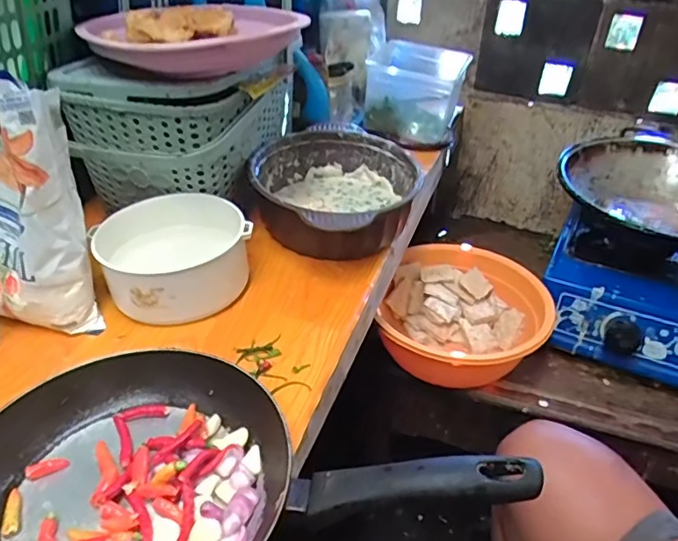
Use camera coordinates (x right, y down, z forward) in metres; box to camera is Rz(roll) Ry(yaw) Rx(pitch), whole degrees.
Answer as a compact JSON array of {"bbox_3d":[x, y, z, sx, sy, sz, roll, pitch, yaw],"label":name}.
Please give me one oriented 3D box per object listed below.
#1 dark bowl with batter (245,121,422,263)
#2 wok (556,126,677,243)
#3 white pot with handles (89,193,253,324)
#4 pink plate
[{"bbox_3d":[-0.006,-0.096,0.687,0.204,0.088,0.210,0,35,0],"label":"dark bowl with batter"},{"bbox_3d":[0.520,-0.122,0.873,0.307,0.085,0.296,-26,43,-32],"label":"wok"},{"bbox_3d":[-0.173,-0.015,0.582,0.145,0.074,0.137,0,35,0],"label":"white pot with handles"},{"bbox_3d":[-0.163,-0.268,0.618,0.225,0.045,0.252,-15,38,-21],"label":"pink plate"}]

